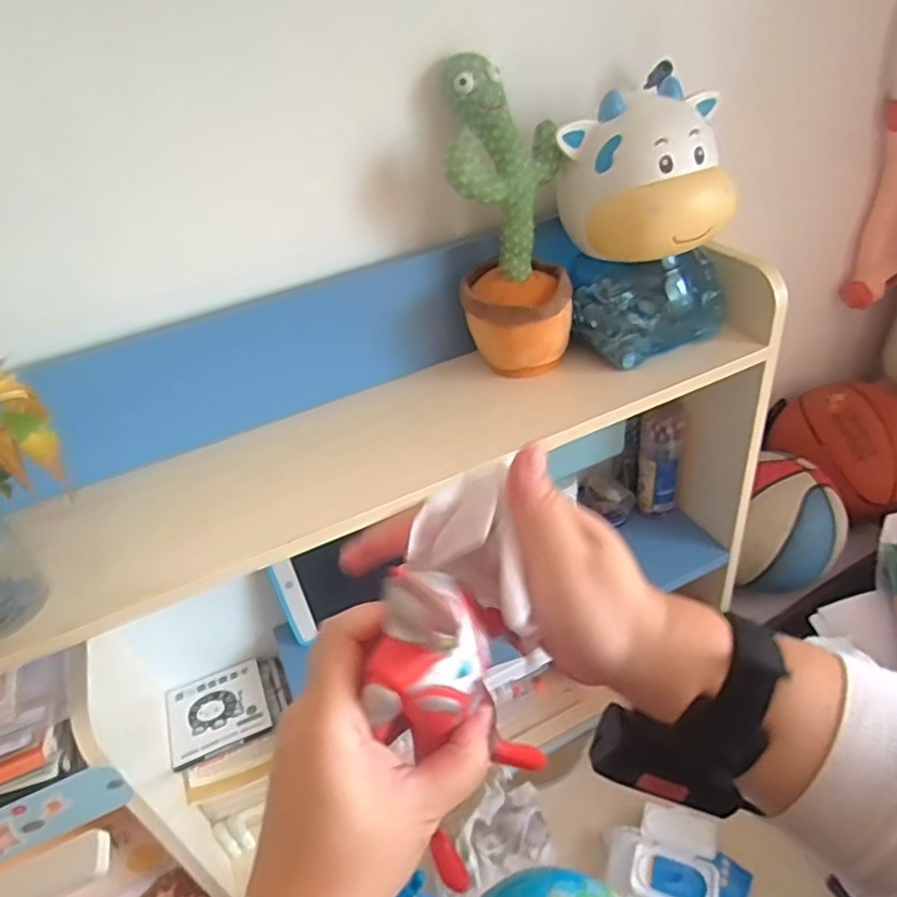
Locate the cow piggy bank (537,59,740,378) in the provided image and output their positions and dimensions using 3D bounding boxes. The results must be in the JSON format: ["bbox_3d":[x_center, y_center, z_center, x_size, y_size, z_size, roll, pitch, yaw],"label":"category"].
[{"bbox_3d":[0.202,-0.224,0.683,0.166,0.236,0.137,-16,38,-11],"label":"cow piggy bank"}]

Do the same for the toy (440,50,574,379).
[{"bbox_3d":[0.063,-0.214,0.663,0.115,0.283,0.115,-5,37,4],"label":"toy"}]

